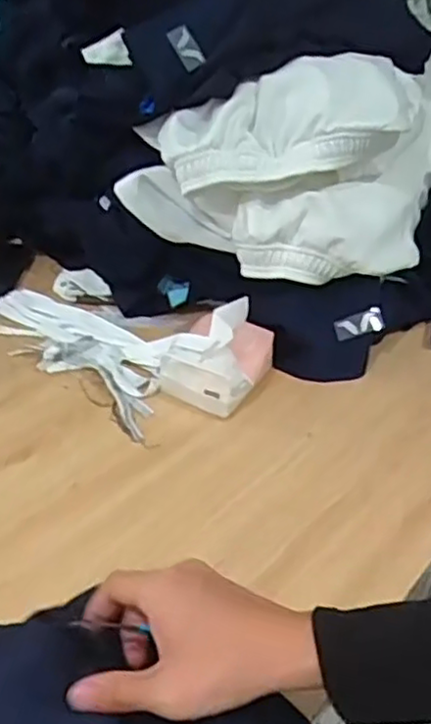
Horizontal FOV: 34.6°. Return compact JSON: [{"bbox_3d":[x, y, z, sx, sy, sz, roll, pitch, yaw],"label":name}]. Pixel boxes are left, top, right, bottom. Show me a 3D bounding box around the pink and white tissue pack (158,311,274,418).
[{"bbox_3d":[0.003,-0.004,0.780,0.102,0.061,0.115,18,37,15],"label":"pink and white tissue pack"}]

